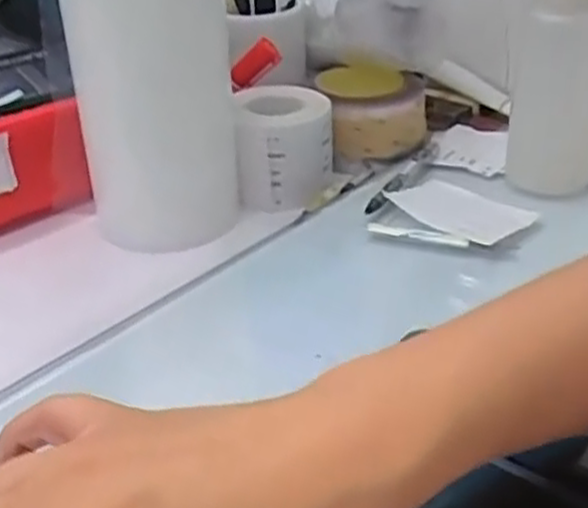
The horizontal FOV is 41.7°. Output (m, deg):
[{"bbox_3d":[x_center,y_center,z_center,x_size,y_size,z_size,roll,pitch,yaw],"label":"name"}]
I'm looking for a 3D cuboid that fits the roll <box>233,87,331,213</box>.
[{"bbox_3d":[-0.007,-0.094,0.643,0.076,0.069,0.082,-3,30,2],"label":"roll"}]

